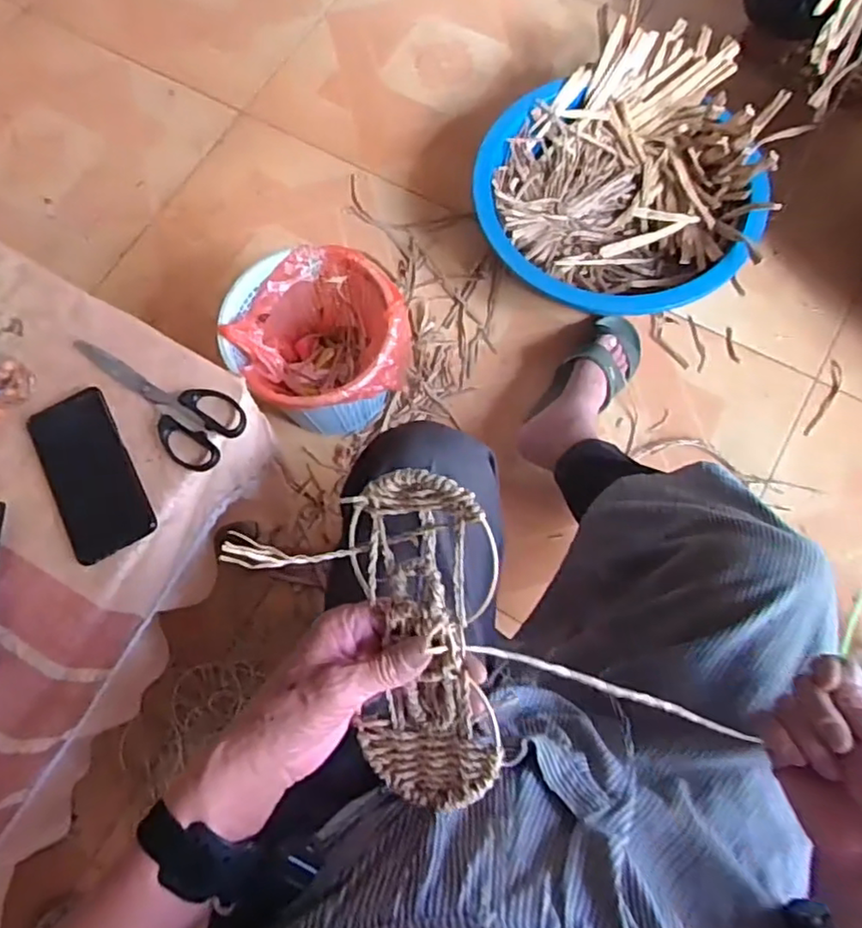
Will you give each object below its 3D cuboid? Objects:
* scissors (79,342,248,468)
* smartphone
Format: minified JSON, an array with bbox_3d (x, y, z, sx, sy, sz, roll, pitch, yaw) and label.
[{"bbox_3d":[-0.274,-0.061,0.616,0.194,0.013,0.076,26,76,10],"label":"scissors"},{"bbox_3d":[-0.319,0.007,0.594,0.074,0.013,0.166,-28,74,-5],"label":"smartphone"}]

